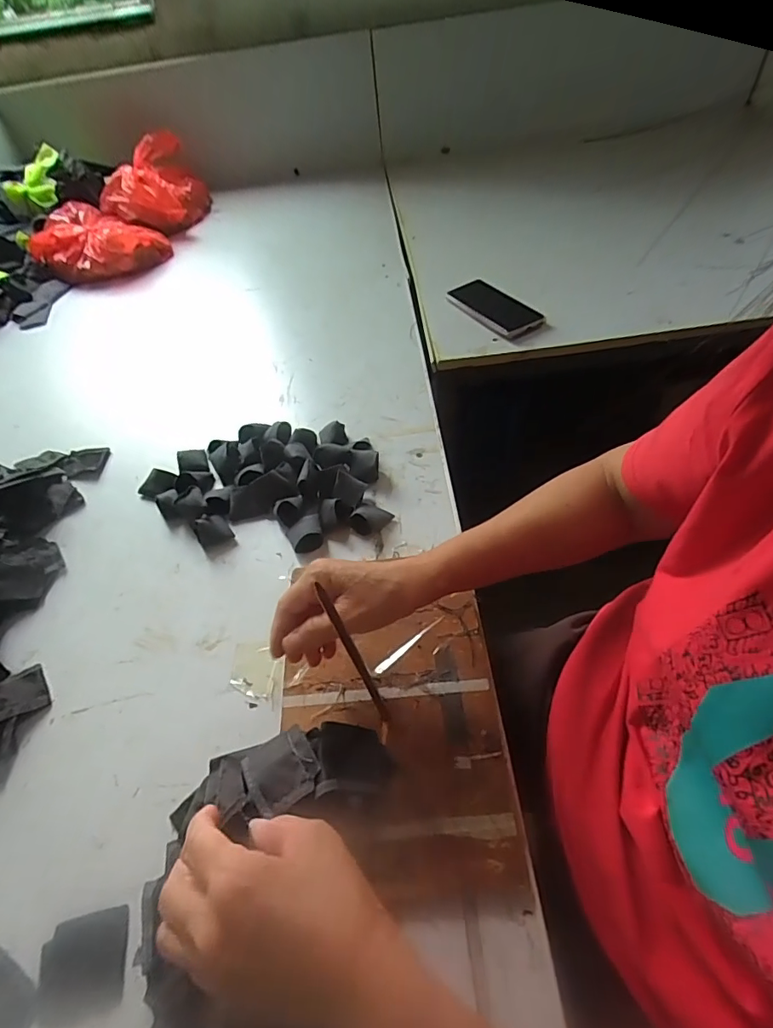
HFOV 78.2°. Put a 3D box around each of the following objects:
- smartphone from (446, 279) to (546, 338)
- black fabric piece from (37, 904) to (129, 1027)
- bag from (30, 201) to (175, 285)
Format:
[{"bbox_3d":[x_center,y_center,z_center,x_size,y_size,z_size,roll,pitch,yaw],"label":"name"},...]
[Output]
[{"bbox_3d":[0.166,-0.329,0.752,0.073,0.009,0.162,-35,58,-14],"label":"smartphone"},{"bbox_3d":[-0.203,0.303,0.320,0.058,0.004,0.051,-17,53,-2],"label":"black fabric piece"},{"bbox_3d":[-0.588,-0.553,0.971,0.209,0.081,0.207,32,62,26],"label":"bag"}]

